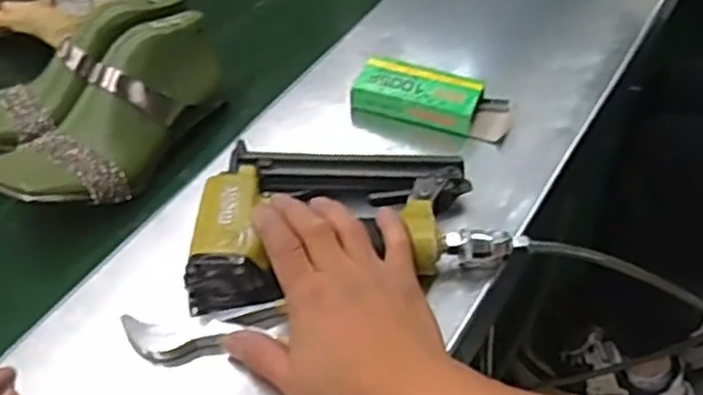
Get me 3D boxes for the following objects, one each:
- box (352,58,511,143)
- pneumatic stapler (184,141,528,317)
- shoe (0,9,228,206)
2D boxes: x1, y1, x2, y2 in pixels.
[{"bbox_3d":[0.069,-0.084,0.645,0.131,0.030,0.052,12,50,12],"label":"box"},{"bbox_3d":[-0.009,0.001,0.556,0.224,0.055,0.150,-10,49,-7],"label":"pneumatic stapler"},{"bbox_3d":[-0.196,-0.068,0.635,0.082,0.079,0.228,28,55,23],"label":"shoe"}]

